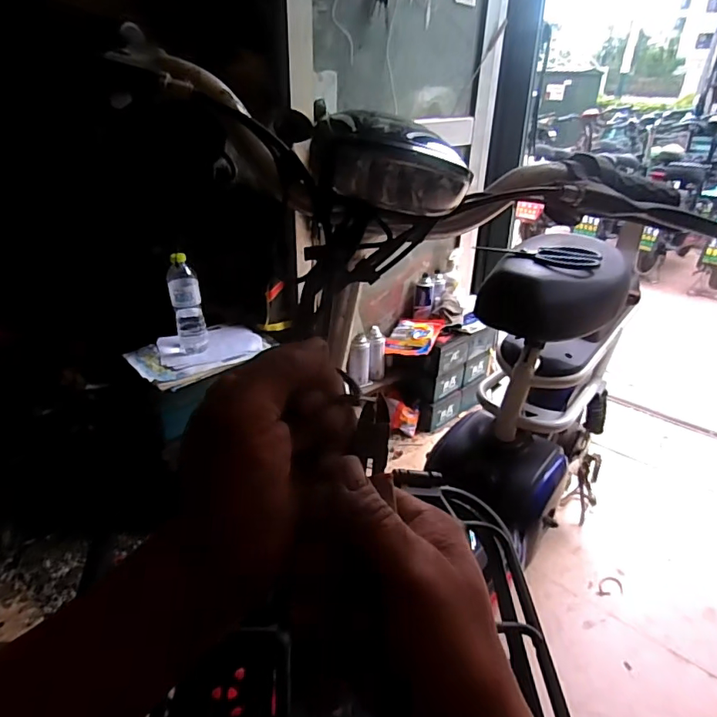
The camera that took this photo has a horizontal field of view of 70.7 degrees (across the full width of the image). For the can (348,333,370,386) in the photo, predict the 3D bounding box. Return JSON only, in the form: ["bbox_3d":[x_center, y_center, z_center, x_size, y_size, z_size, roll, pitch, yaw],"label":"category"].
[{"bbox_3d":[0.002,0.007,1.462,0.057,0.146,0.054,1,29,-1],"label":"can"}]

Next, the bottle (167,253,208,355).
[{"bbox_3d":[-0.380,-0.120,1.120,0.066,0.210,0.057,-11,31,-21],"label":"bottle"}]

